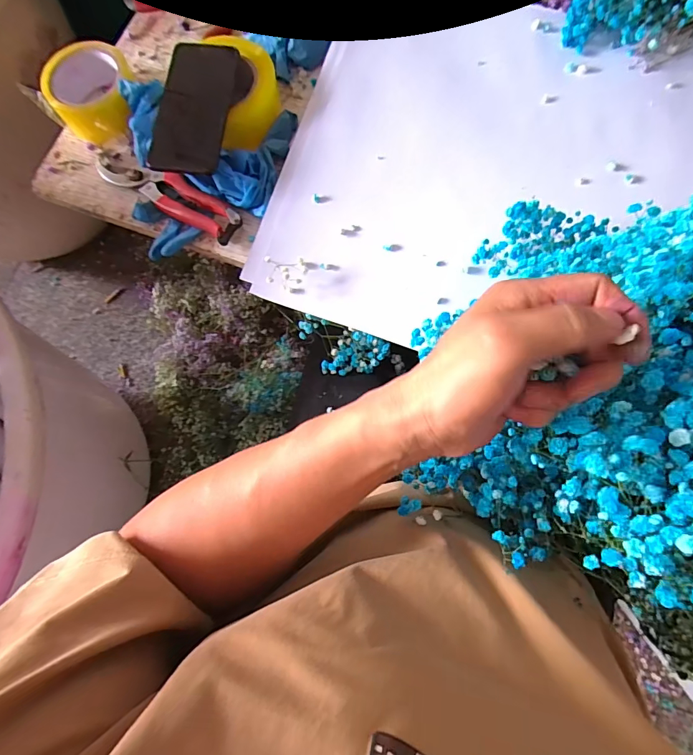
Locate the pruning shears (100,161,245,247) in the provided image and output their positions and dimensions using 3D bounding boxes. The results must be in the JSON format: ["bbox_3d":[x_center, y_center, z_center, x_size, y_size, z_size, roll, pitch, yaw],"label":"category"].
[{"bbox_3d":[-0.209,-0.215,0.484,0.196,0.019,0.043,32,79,9],"label":"pruning shears"}]

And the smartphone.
[{"bbox_3d":[-0.167,-0.298,0.461,0.074,0.014,0.166,5,76,3],"label":"smartphone"}]

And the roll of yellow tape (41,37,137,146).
[{"bbox_3d":[-0.304,-0.343,0.508,0.108,0.051,0.114,0,76,1],"label":"roll of yellow tape"}]

